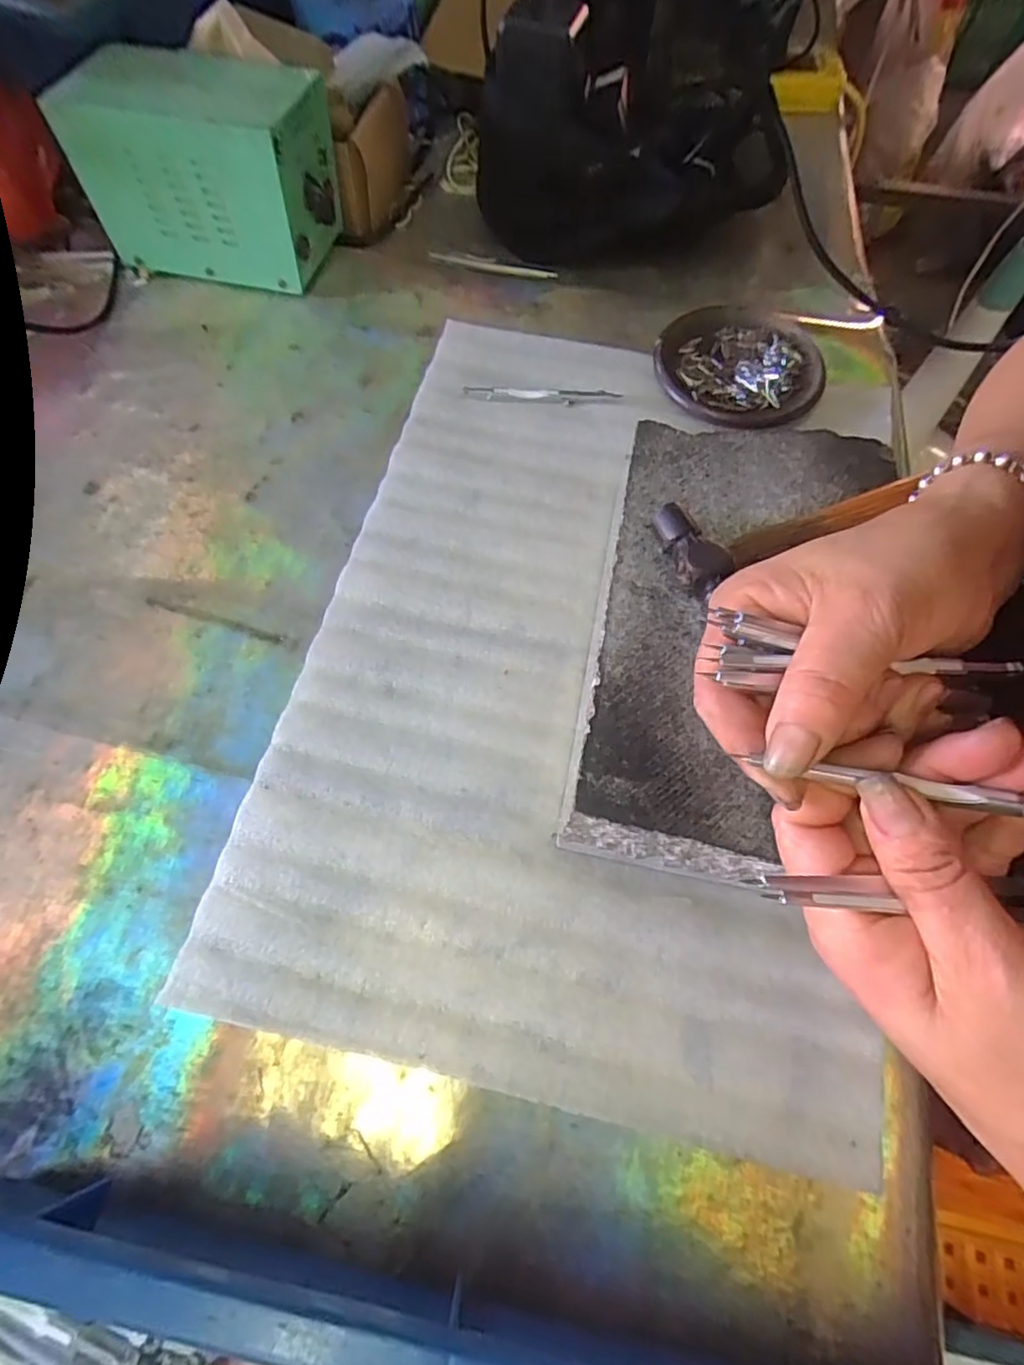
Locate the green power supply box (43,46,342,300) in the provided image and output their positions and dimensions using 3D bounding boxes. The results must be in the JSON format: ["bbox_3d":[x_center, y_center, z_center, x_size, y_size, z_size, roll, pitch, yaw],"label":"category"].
[{"bbox_3d":[-0.222,-0.380,0.443,0.165,0.110,0.100,11,67,6],"label":"green power supply box"}]

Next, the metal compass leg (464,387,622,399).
[{"bbox_3d":[0.020,-0.201,0.413,0.107,0.004,0.009,3,66,3],"label":"metal compass leg"}]

